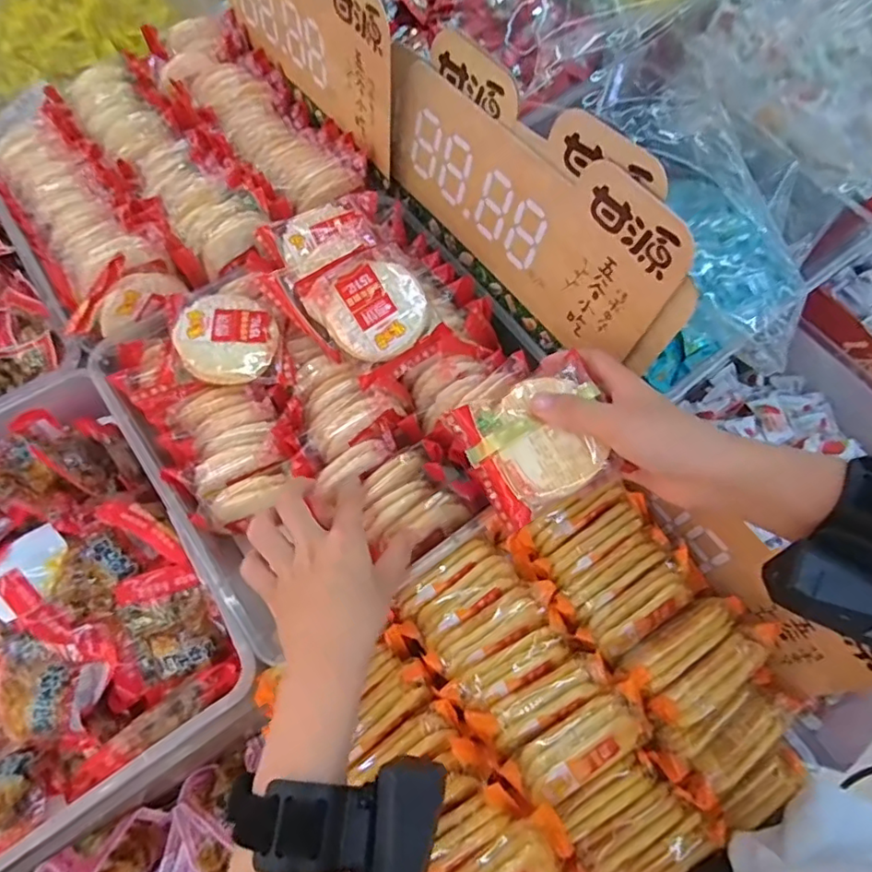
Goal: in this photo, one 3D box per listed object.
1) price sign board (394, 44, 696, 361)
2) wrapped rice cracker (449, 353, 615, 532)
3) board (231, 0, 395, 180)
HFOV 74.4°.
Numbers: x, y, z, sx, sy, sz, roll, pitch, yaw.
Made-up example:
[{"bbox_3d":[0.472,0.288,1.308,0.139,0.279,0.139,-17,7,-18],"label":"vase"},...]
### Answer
[{"bbox_3d":[0.058,-0.173,0.438,0.007,0.125,0.280,-29,62,-29],"label":"price sign board"},{"bbox_3d":[0.065,0.001,0.364,0.090,0.018,0.081,-26,72,-8],"label":"wrapped rice cracker"},{"bbox_3d":[-0.118,-0.360,0.499,0.008,0.131,0.271,-32,69,-20],"label":"board"}]

